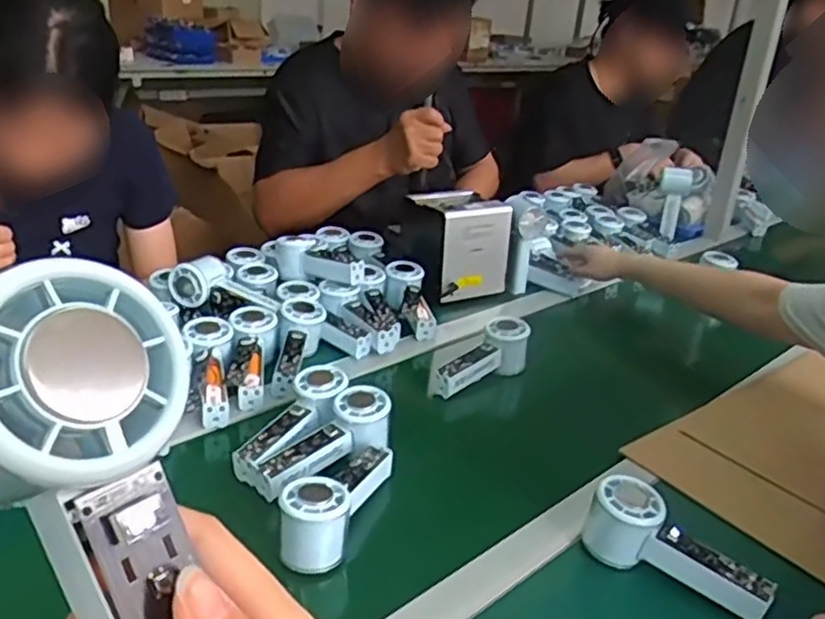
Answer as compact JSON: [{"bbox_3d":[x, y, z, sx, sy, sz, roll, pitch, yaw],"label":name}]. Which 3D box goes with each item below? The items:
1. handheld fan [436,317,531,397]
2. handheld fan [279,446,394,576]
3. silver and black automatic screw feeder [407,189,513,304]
[{"bbox_3d":[0.087,0.067,0.878,0.149,0.054,0.058,-30,41,-33],"label":"handheld fan"},{"bbox_3d":[-0.066,0.167,0.632,0.051,0.068,0.150,14,26,18],"label":"handheld fan"},{"bbox_3d":[0.071,-0.108,1.103,0.123,0.133,0.136,-8,28,-26],"label":"silver and black automatic screw feeder"}]

